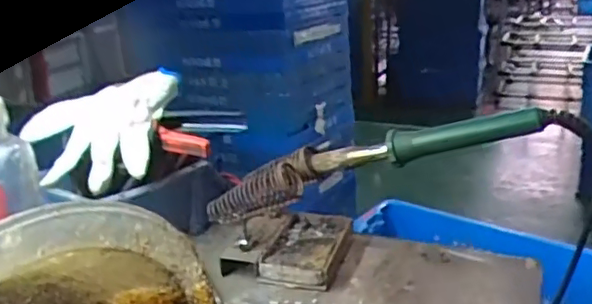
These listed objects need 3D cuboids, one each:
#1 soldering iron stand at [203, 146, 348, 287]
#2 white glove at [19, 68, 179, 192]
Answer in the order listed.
[{"bbox_3d":[-0.013,0.057,0.573,0.124,0.094,0.109,5,20,19],"label":"soldering iron stand"},{"bbox_3d":[-0.200,-0.021,0.605,0.146,0.045,0.139,-3,46,10],"label":"white glove"}]

